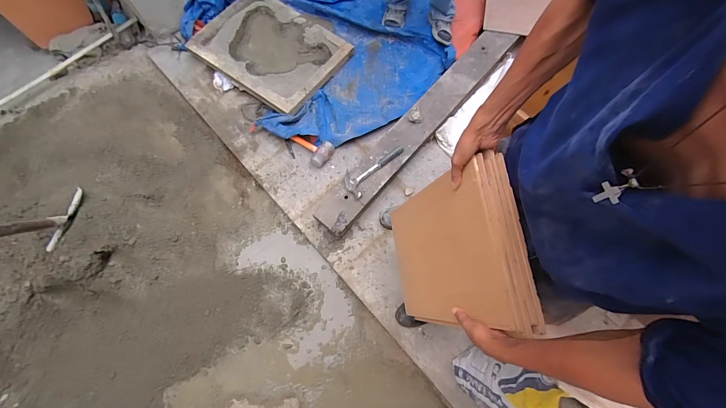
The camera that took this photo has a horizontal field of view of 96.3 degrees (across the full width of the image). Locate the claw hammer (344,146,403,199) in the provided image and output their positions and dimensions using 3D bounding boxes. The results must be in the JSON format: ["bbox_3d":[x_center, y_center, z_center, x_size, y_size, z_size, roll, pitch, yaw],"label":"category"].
[{"bbox_3d":[0.040,-0.156,1.332,0.115,0.024,0.289,44,76,11],"label":"claw hammer"}]

